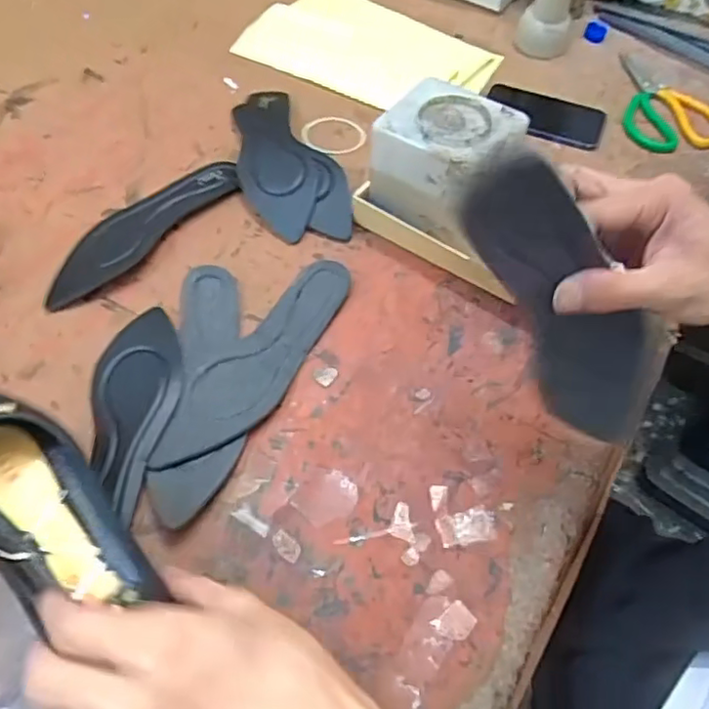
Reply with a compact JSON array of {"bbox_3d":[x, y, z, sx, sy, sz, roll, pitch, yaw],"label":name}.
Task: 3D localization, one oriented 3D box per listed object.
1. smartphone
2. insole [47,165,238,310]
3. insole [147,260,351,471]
[{"bbox_3d":[0.228,-0.290,0.733,0.140,0.007,0.081,19,59,10],"label":"smartphone"},{"bbox_3d":[-0.214,-0.130,0.619,0.062,0.018,0.232,37,64,20],"label":"insole"},{"bbox_3d":[-0.080,0.005,0.537,0.068,0.011,0.243,31,62,17],"label":"insole"}]

